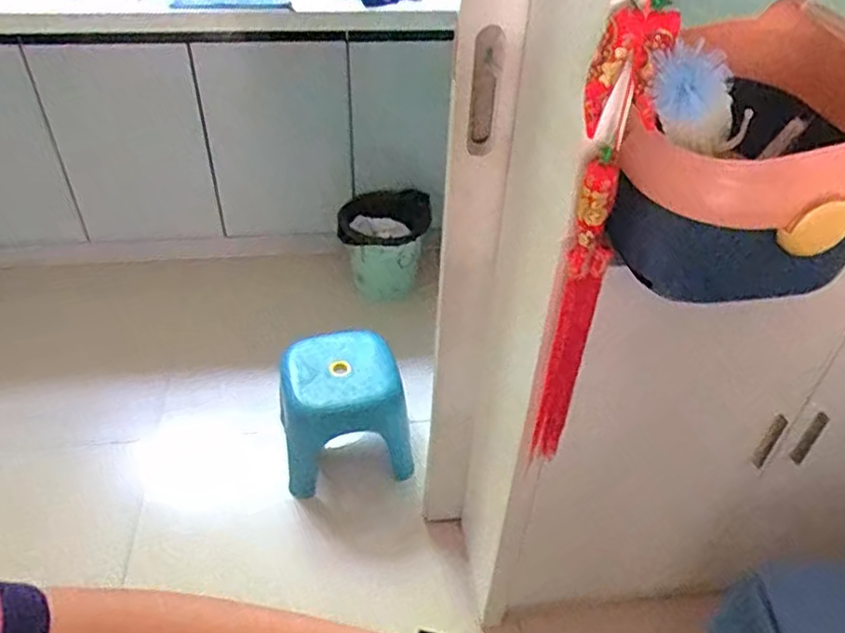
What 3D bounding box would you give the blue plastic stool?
[{"bbox_3d":[-0.177,0.222,1.496,0.264,0.296,0.233,-7,42,-12],"label":"blue plastic stool"}]

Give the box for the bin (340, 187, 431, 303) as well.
[{"bbox_3d":[-0.109,-0.203,1.935,0.249,0.240,0.249,0,41,-4],"label":"bin"}]

